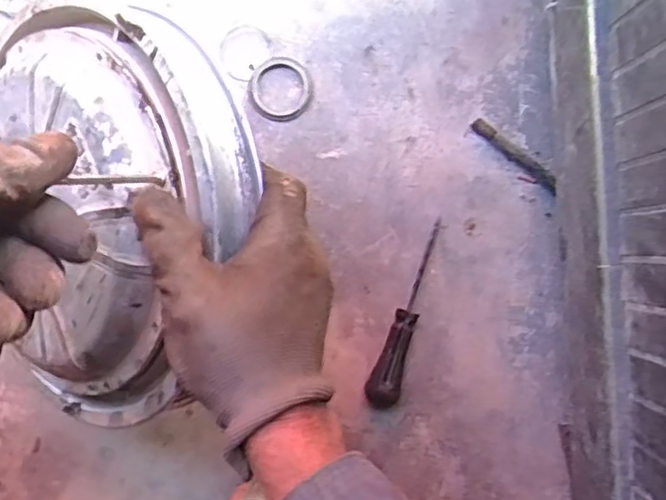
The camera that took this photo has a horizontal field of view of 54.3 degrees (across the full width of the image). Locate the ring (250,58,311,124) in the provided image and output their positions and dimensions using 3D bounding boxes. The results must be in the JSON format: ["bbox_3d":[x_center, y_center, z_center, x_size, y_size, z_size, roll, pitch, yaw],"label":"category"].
[{"bbox_3d":[-0.042,-0.128,0.515,0.048,0.004,0.049,0,91,0],"label":"ring"}]

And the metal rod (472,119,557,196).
[{"bbox_3d":[0.145,-0.074,0.510,0.084,0.011,0.010,37,91,-1],"label":"metal rod"}]

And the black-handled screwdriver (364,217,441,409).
[{"bbox_3d":[0.062,0.052,0.507,0.025,0.023,0.150,23,91,-1],"label":"black-handled screwdriver"}]

